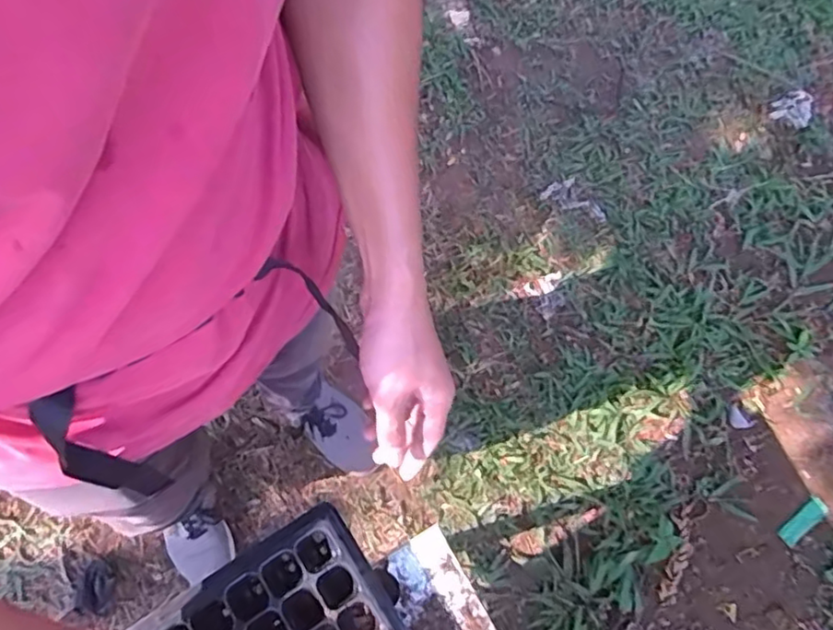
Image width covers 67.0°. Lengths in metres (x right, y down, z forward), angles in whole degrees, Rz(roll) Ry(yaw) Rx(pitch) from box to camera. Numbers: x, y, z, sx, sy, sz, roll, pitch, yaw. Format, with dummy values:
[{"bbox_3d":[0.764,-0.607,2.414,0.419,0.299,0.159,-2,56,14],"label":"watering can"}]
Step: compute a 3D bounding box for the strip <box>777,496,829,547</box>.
[{"bbox_3d":[0.674,0.360,1.098,0.101,0.005,0.032,-41,64,-7],"label":"strip"}]

